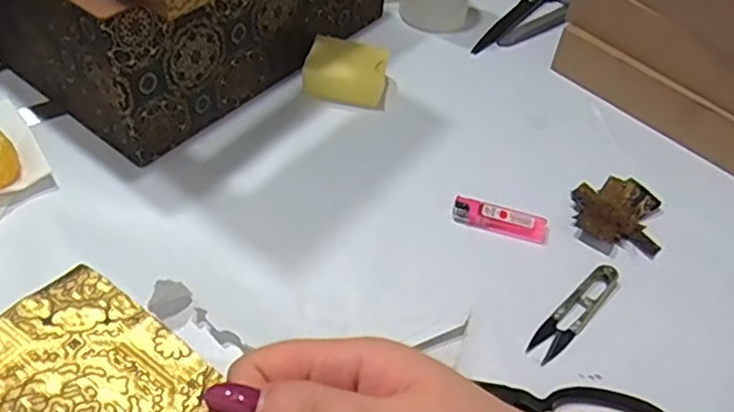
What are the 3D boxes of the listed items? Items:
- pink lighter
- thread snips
[{"bbox_3d":[0.110,0.011,0.533,0.079,0.015,0.021,16,50,7],"label":"pink lighter"},{"bbox_3d":[0.155,0.076,0.477,0.100,0.009,0.022,-35,61,-30],"label":"thread snips"}]

